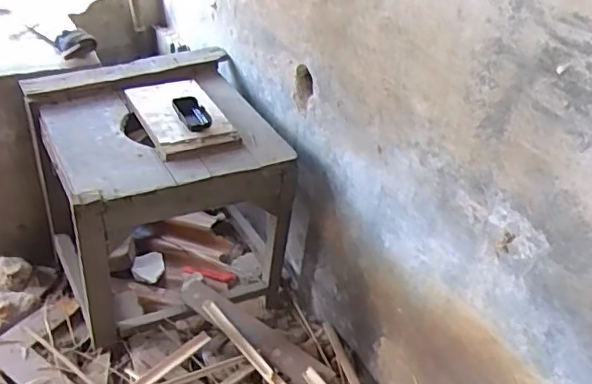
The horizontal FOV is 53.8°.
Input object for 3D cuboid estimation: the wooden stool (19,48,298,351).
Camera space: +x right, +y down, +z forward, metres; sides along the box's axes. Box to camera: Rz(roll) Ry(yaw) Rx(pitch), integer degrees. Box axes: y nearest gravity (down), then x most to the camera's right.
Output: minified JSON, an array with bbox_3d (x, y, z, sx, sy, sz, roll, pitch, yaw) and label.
[{"bbox_3d":[-0.284,0.019,1.273,0.436,0.452,0.464,-15,40,-23],"label":"wooden stool"}]

